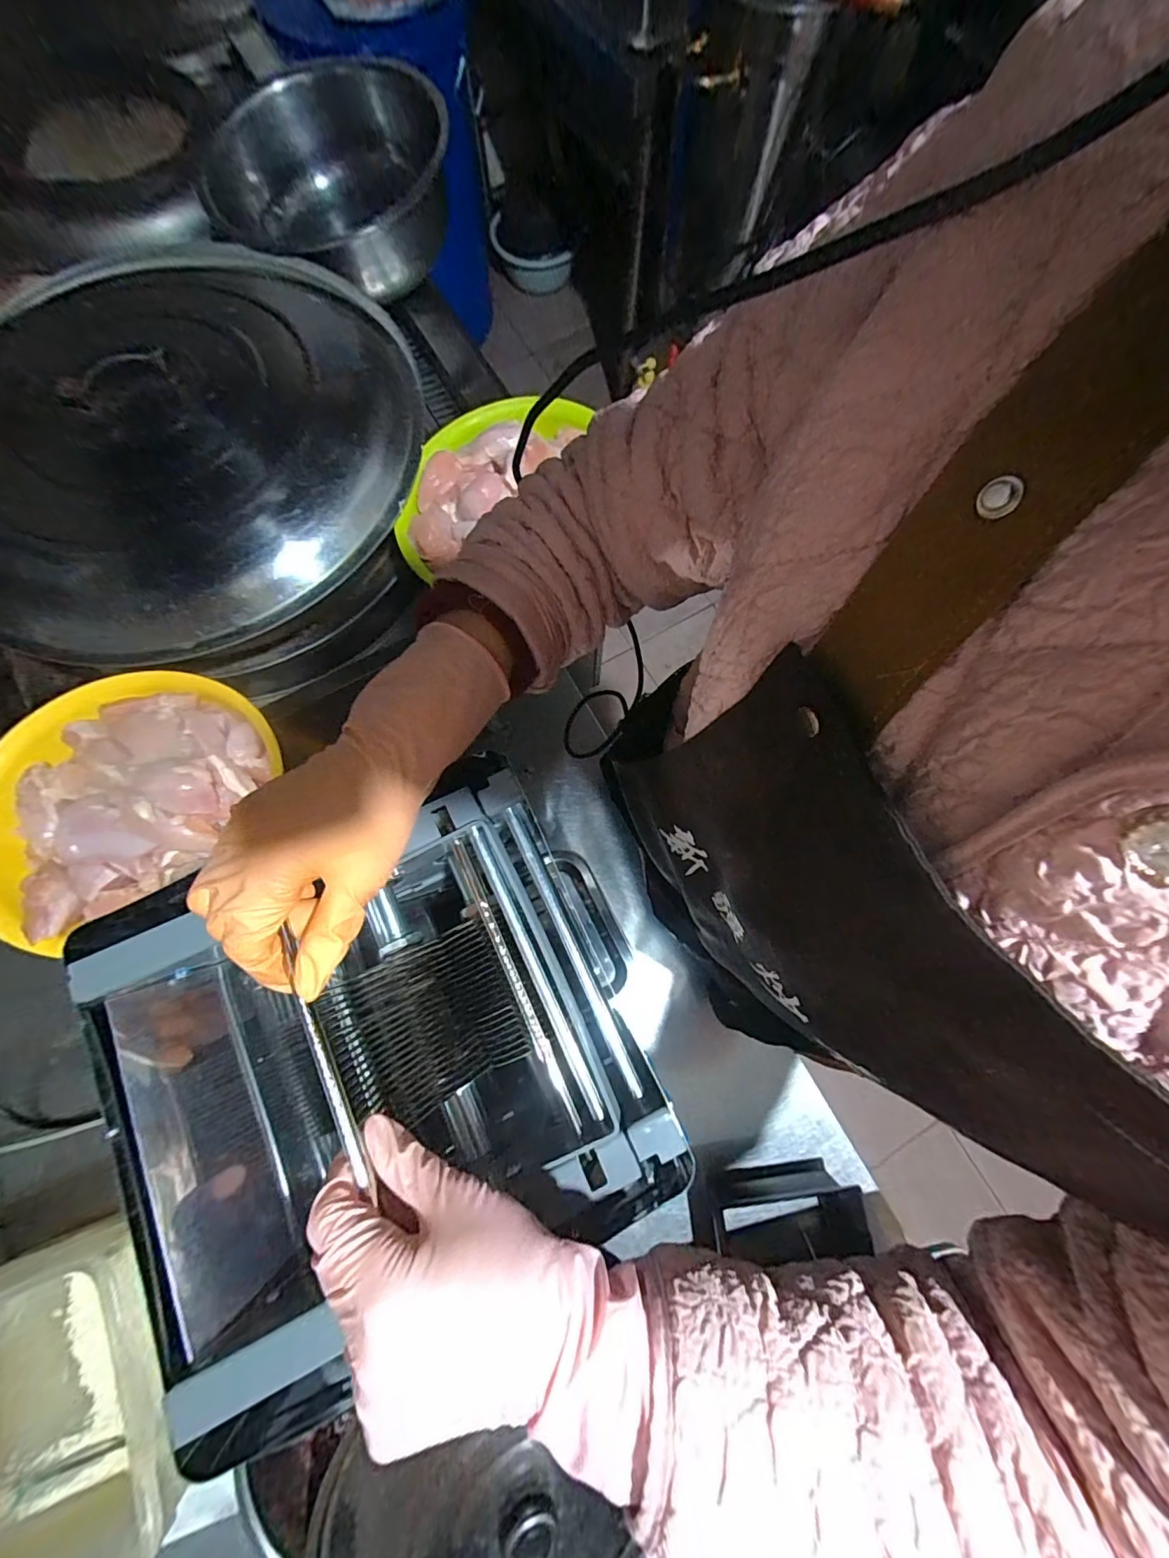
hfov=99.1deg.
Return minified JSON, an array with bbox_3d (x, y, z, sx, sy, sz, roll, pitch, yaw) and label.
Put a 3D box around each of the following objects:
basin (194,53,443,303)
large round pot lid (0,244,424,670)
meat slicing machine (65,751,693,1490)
[{"bbox_3d":[-0.380,-0.925,0.800,0.396,0.157,0.406,0,77,0],"label":"basin"},{"bbox_3d":[-0.511,-0.430,0.594,0.581,0.079,0.595,0,77,0],"label":"large round pot lid"},{"bbox_3d":[-0.139,0.199,0.423,0.363,0.319,0.244,-28,79,-6],"label":"meat slicing machine"}]

